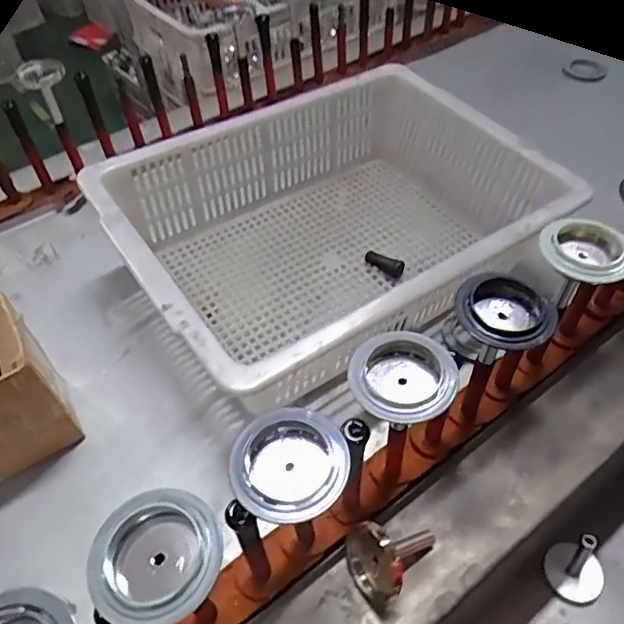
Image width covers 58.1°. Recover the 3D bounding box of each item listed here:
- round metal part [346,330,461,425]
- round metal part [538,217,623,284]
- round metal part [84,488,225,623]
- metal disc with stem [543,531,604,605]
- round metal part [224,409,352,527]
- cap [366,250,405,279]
[{"bbox_3d":[0.070,0.054,0.436,0.075,0.031,0.074,-1,47,1],"label":"round metal part"},{"bbox_3d":[0.251,-0.058,0.511,0.079,0.020,0.079,-1,47,1],"label":"round metal part"},{"bbox_3d":[-0.096,0.152,0.349,0.075,0.017,0.079,-1,47,1],"label":"round metal part"},{"bbox_3d":[0.305,0.286,0.632,0.068,0.070,0.065,-1,47,1],"label":"metal disc with stem"},{"bbox_3d":[-0.015,0.107,0.390,0.080,0.027,0.072,-32,59,-22],"label":"round metal part"},{"bbox_3d":[0.096,-0.065,0.740,0.053,0.020,0.020,30,55,26],"label":"cap"}]

